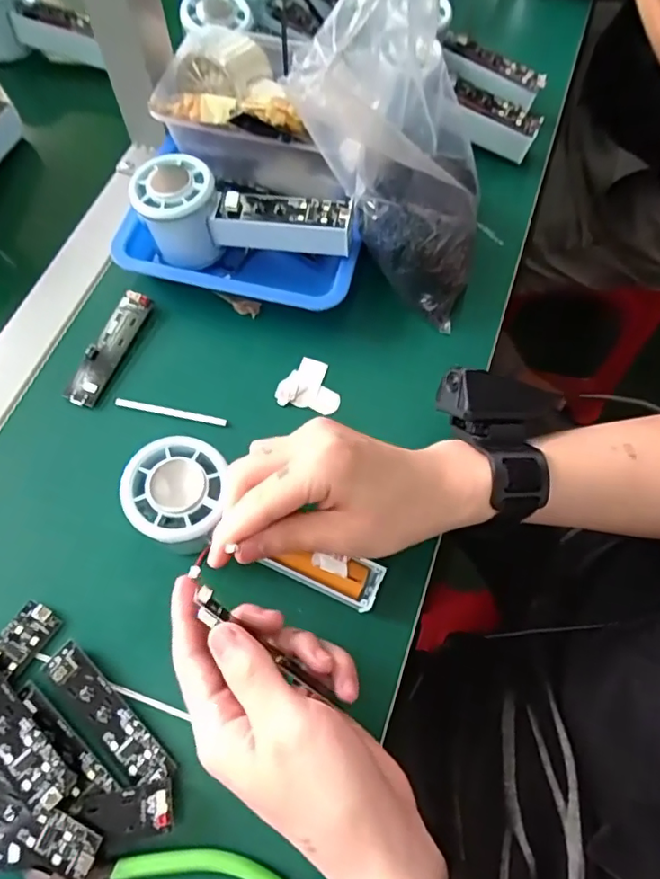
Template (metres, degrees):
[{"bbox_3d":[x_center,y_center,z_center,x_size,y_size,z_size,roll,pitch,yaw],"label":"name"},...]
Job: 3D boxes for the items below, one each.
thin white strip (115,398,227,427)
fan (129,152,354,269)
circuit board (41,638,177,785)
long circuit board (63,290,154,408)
[{"bbox_3d":[-0.108,-0.019,0.372,0.076,0.004,0.005,10,67,4],"label":"thin white strip"},{"bbox_3d":[-0.059,-0.157,0.396,0.147,0.066,0.049,3,67,1],"label":"fan"},{"bbox_3d":[-0.122,0.149,0.296,0.089,0.008,0.022,41,72,16],"label":"circuit board"},{"bbox_3d":[-0.156,-0.066,0.385,0.025,0.011,0.090,21,68,8],"label":"long circuit board"}]

